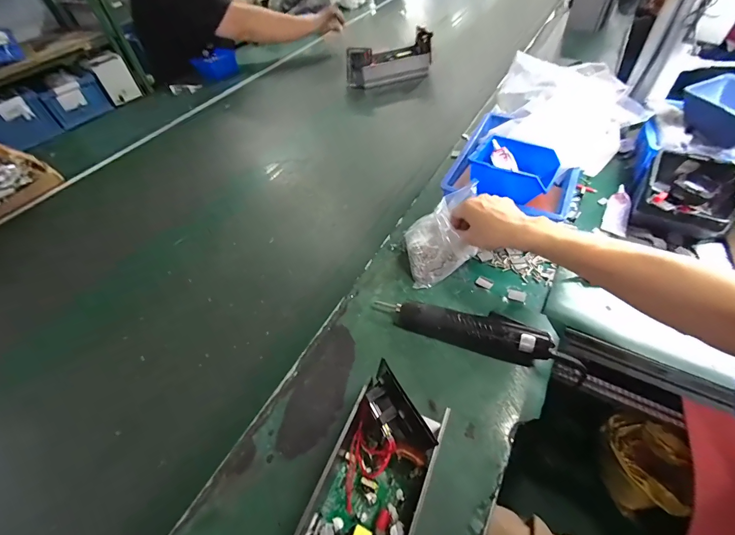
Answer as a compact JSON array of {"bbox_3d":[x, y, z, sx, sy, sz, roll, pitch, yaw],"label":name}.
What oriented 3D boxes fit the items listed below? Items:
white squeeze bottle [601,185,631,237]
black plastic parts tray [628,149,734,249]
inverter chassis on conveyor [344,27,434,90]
[{"bbox_3d":[0.464,-0.107,0.633,0.034,0.025,0.126,18,53,21],"label":"white squeeze bottle"},{"bbox_3d":[0.539,-0.114,0.588,0.124,0.091,0.143,26,57,26],"label":"black plastic parts tray"},{"bbox_3d":[0.064,-0.669,1.103,0.267,0.122,0.107,-12,49,-4],"label":"inverter chassis on conveyor"}]

